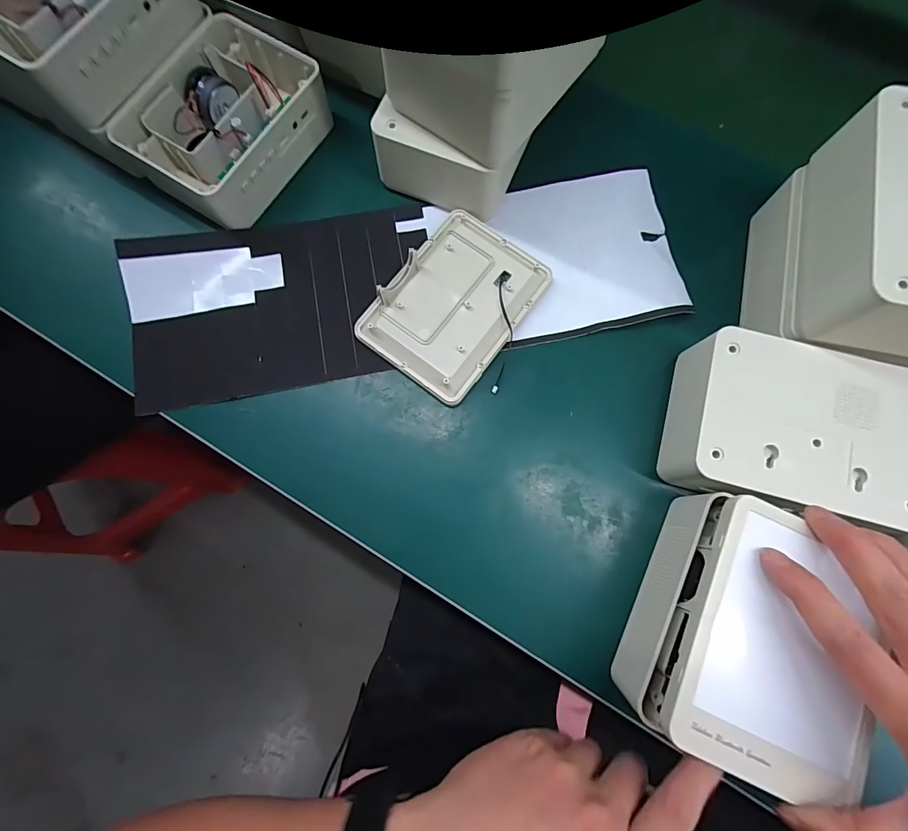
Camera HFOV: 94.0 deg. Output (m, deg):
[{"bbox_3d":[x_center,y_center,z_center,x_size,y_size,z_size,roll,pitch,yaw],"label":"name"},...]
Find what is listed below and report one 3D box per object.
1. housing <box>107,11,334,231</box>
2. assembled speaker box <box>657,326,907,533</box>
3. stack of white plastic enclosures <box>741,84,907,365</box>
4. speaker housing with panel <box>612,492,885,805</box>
[{"bbox_3d":[-0.180,-0.233,0.341,0.107,0.043,0.150,31,79,7],"label":"housing"},{"bbox_3d":[0.221,0.012,0.284,0.141,0.052,0.107,18,77,4],"label":"assembled speaker box"},{"bbox_3d":[0.280,-0.100,0.279,0.102,0.108,0.146,11,77,3],"label":"stack of white plastic enclosures"},{"bbox_3d":[0.173,0.129,0.255,0.099,0.071,0.133,24,78,6],"label":"speaker housing with panel"}]

